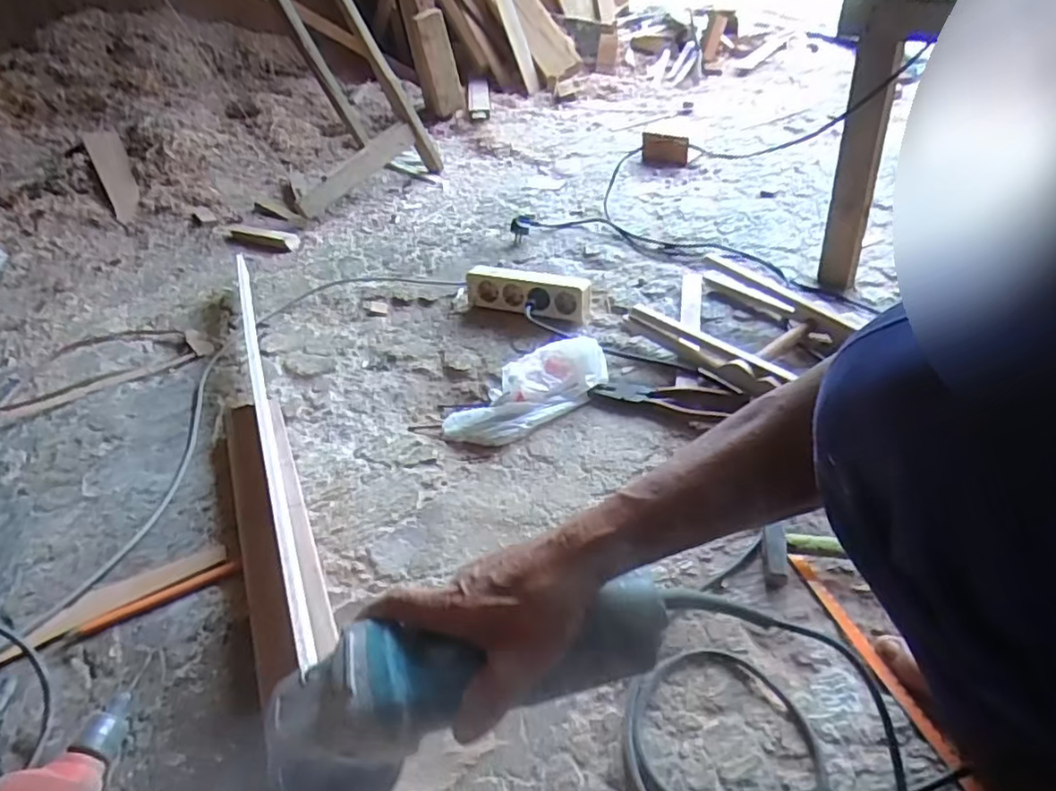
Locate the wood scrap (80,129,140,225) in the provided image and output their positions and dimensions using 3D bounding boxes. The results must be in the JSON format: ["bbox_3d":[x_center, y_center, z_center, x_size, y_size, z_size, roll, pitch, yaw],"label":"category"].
[{"bbox_3d":[-0.958,-0.522,1.485,0.073,0.021,0.302,-23,68,-19],"label":"wood scrap"}]

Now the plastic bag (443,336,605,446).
[{"bbox_3d":[-0.002,-0.011,0.823,0.219,0.053,0.100,-27,43,-23],"label":"plastic bag"}]

